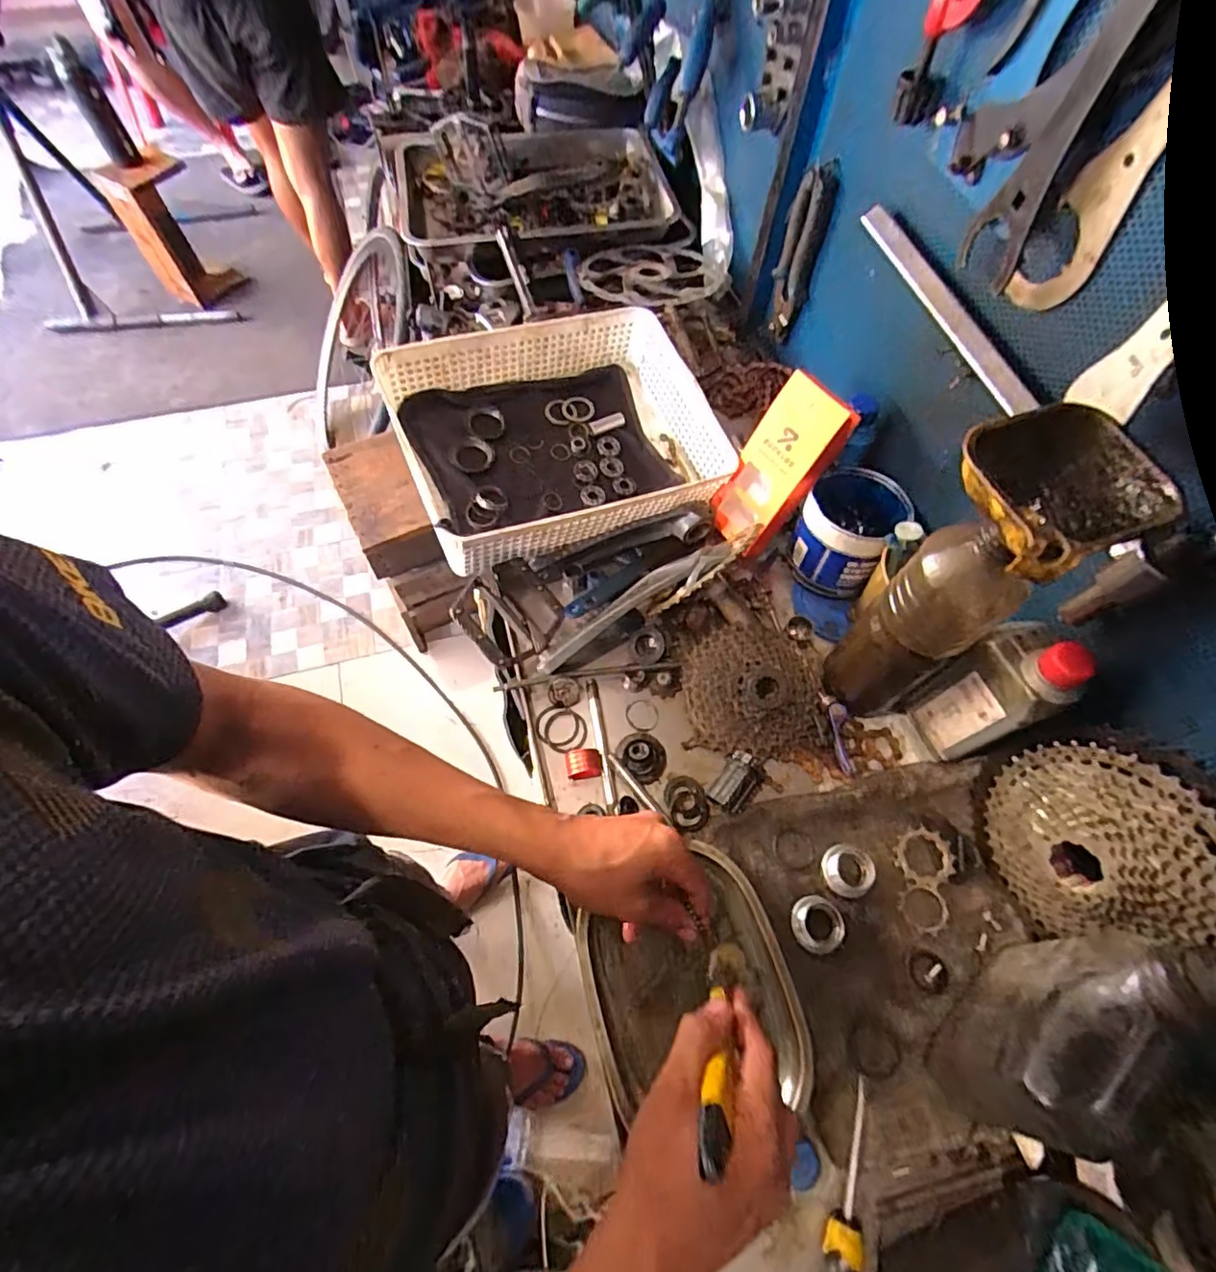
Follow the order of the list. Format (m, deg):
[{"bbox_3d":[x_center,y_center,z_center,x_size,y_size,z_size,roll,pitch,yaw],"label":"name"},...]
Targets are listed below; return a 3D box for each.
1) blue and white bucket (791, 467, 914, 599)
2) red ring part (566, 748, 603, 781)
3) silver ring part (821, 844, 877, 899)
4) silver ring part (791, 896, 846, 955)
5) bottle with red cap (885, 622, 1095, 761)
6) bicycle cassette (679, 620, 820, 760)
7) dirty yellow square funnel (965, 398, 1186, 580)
[{"bbox_3d":[0.251,-0.114,0.621,0.095,0.084,0.110,32,67,15],"label":"blue and white bucket"},{"bbox_3d":[-0.022,0.121,0.542,0.033,0.030,0.025,-9,63,-5],"label":"red ring part"},{"bbox_3d":[0.210,0.204,0.507,0.037,0.019,0.043,-14,64,-8],"label":"silver ring part"},{"bbox_3d":[0.177,0.243,0.491,0.040,0.012,0.043,0,63,-1],"label":"silver ring part"},{"bbox_3d":[0.323,0.049,0.499,0.052,0.173,0.072,-22,65,-12],"label":"bottle with red cap"},{"bbox_3d":[0.140,0.049,0.561,0.126,0.052,0.126,0,63,-1],"label":"bicycle cassette"},{"bbox_3d":[0.248,-0.077,0.333,0.096,0.053,0.093,-18,65,-10],"label":"dirty yellow square funnel"}]

